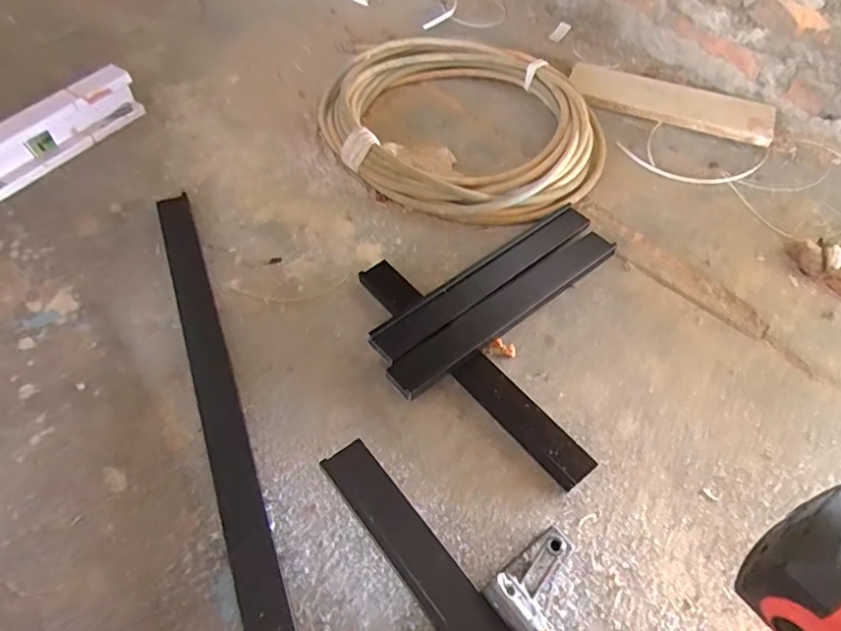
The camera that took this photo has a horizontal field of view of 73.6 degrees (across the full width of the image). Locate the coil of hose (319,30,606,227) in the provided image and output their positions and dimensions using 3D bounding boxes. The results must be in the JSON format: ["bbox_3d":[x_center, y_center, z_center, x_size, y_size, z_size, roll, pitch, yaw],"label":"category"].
[{"bbox_3d":[0.073,-0.333,0.962,0.488,0.059,0.415,28,59,18],"label":"coil of hose"}]

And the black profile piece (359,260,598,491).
[{"bbox_3d":[0.057,0.059,0.698,0.050,0.019,0.376,-36,63,-23],"label":"black profile piece"}]

